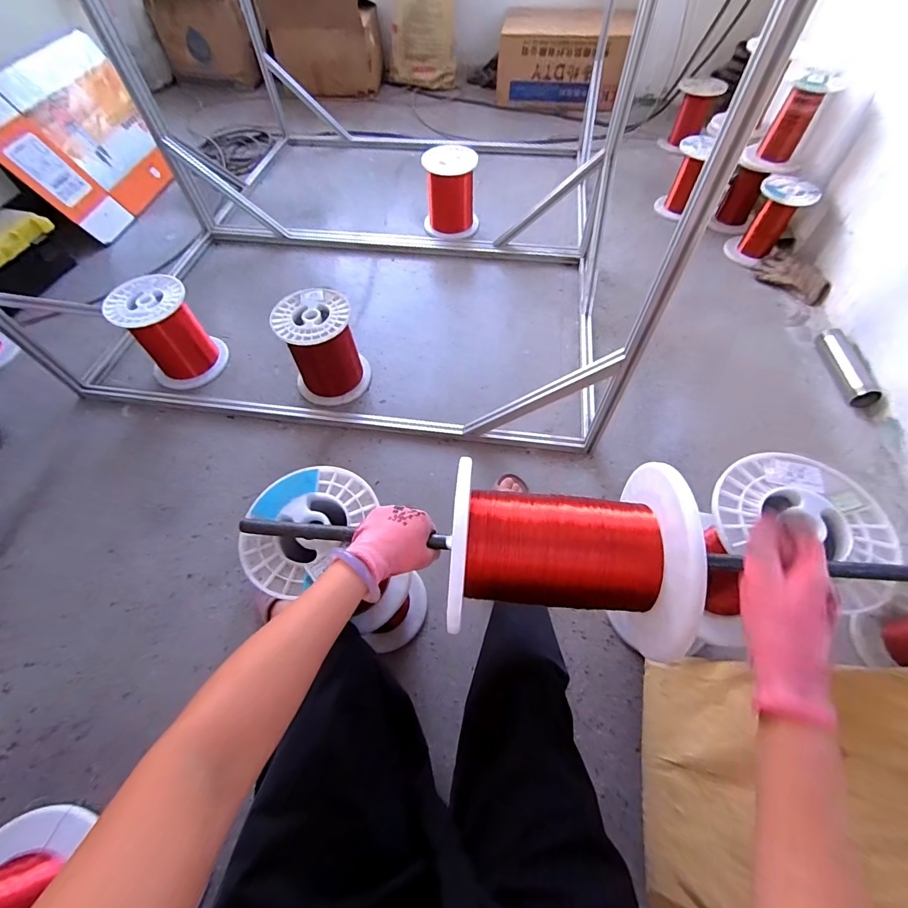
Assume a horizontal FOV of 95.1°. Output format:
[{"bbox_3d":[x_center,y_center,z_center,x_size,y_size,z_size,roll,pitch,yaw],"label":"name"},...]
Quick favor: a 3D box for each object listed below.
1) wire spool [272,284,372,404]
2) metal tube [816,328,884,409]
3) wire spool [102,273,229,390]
[{"bbox_3d":[-0.357,-0.287,1.141,0.198,0.243,0.191,-1,60,1],"label":"wire spool"},{"bbox_3d":[1.097,-0.247,1.170,0.076,0.058,0.265,2,58,2],"label":"metal tube"},{"bbox_3d":[-0.811,-0.343,1.183,0.200,0.252,0.183,-1,60,1],"label":"wire spool"}]

